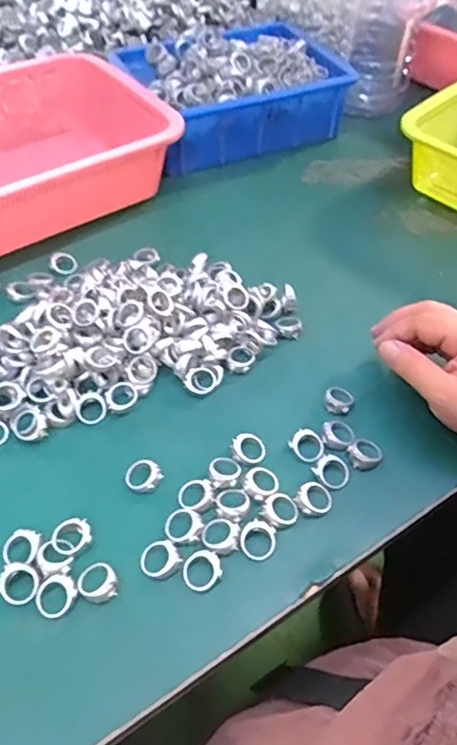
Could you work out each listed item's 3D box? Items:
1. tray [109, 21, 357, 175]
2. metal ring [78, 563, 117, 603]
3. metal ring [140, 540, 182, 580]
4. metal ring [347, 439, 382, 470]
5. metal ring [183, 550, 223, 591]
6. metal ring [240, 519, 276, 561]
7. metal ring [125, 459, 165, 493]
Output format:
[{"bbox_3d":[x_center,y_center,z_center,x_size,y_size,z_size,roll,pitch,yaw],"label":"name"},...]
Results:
[{"bbox_3d":[0.005,-0.321,0.642,0.226,0.090,0.172,-19,54,-16],"label":"tray"},{"bbox_3d":[-0.076,0.121,0.321,0.021,0.008,0.022,1,51,-1],"label":"metal ring"},{"bbox_3d":[-0.041,0.111,0.331,0.023,0.005,0.022,1,51,-1],"label":"metal ring"},{"bbox_3d":[0.094,0.055,0.380,0.023,0.006,0.023,1,51,-1],"label":"metal ring"},{"bbox_3d":[-0.015,0.116,0.327,0.022,0.005,0.021,1,51,-1],"label":"metal ring"},{"bbox_3d":[0.018,0.102,0.339,0.022,0.005,0.022,1,51,-1],"label":"metal ring"},{"bbox_3d":[-0.056,0.068,0.366,0.025,0.008,0.020,2,51,0],"label":"metal ring"}]

